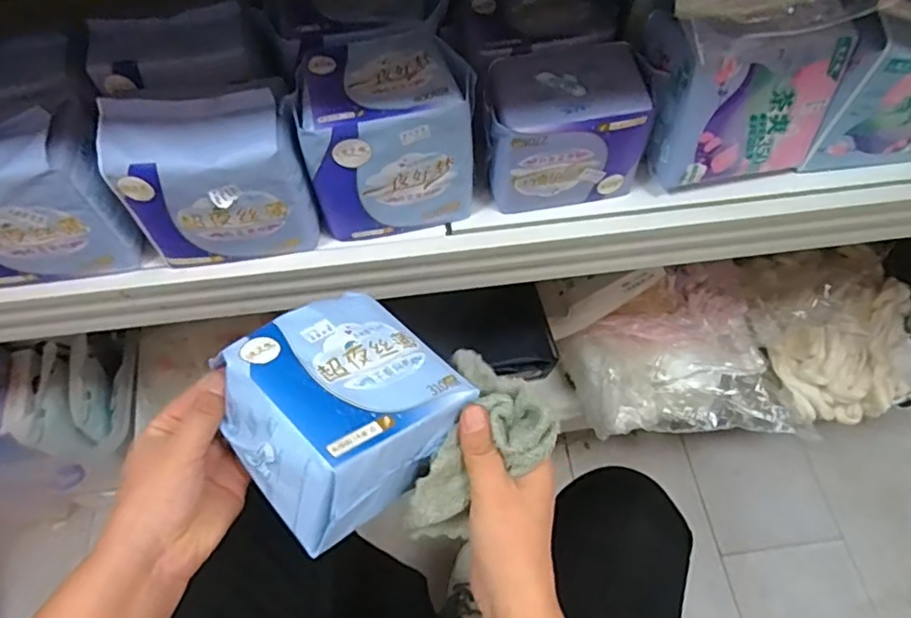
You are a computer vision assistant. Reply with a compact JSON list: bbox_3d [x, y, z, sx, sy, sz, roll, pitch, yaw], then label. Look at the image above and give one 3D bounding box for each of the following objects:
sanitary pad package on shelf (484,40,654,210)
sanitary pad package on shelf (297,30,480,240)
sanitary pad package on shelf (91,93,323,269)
[{"bbox_3d":[0.085,-0.147,0.488,0.127,0.097,0.090,-5,59,-1],"label":"sanitary pad package on shelf"},{"bbox_3d":[-0.051,-0.135,0.470,0.130,0.121,0.100,-4,59,-1],"label":"sanitary pad package on shelf"},{"bbox_3d":[-0.175,-0.092,0.441,0.130,0.124,0.057,-5,59,-1],"label":"sanitary pad package on shelf"}]

